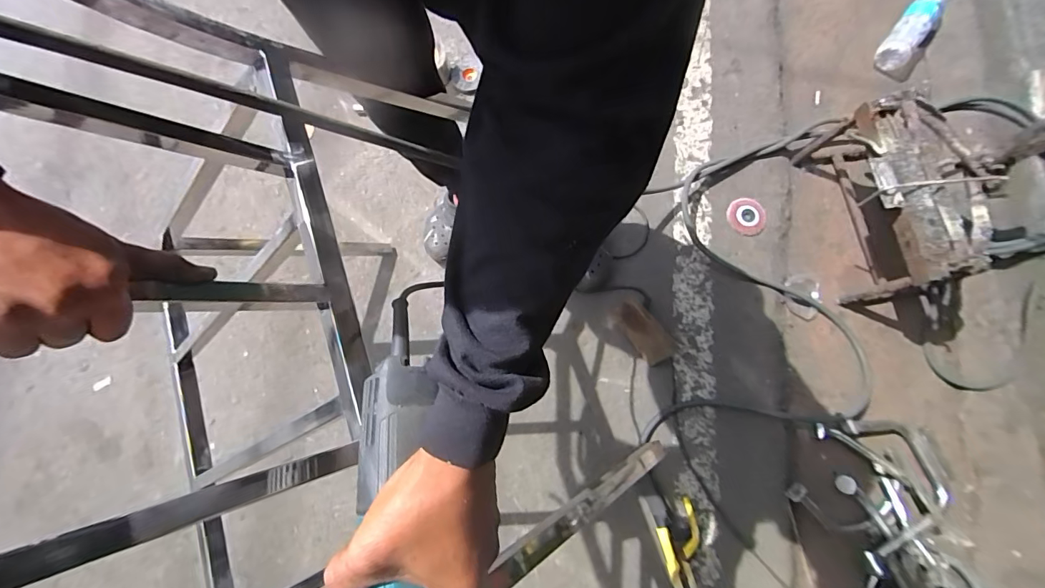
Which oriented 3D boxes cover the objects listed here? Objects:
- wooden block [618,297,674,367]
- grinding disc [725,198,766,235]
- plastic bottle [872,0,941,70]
[{"bbox_3d":[0.277,0.083,0.997,0.035,0.090,0.152,-28,75,-35],"label":"wooden block"},{"bbox_3d":[0.547,-0.190,1.077,0.095,0.019,0.088,0,76,1],"label":"grinding disc"},{"bbox_3d":[1.023,-0.695,1.157,0.088,0.059,0.230,32,98,8],"label":"plastic bottle"}]

